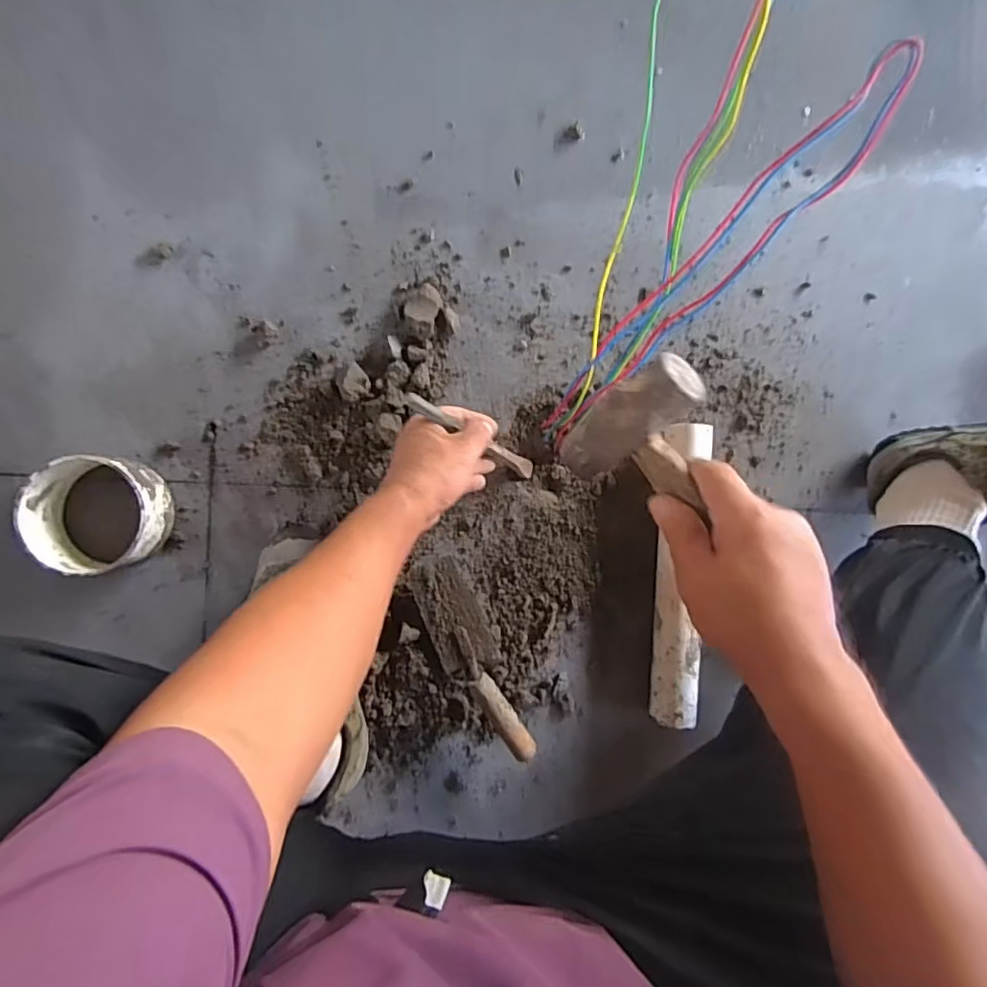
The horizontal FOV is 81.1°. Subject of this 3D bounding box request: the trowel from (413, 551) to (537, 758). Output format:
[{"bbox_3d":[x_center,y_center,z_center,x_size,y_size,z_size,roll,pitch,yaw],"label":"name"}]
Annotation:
[{"bbox_3d":[-0.024,0.175,0.613,0.066,0.053,0.226,-20,91,-8],"label":"trowel"}]

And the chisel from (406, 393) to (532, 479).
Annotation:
[{"bbox_3d":[-0.014,-0.051,0.561,0.013,0.216,0.018,16,85,34],"label":"chisel"}]

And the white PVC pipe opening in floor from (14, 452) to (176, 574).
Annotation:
[{"bbox_3d":[-0.383,0.021,0.564,0.112,0.071,0.105,-8,89,-8],"label":"white PVC pipe opening in floor"}]

